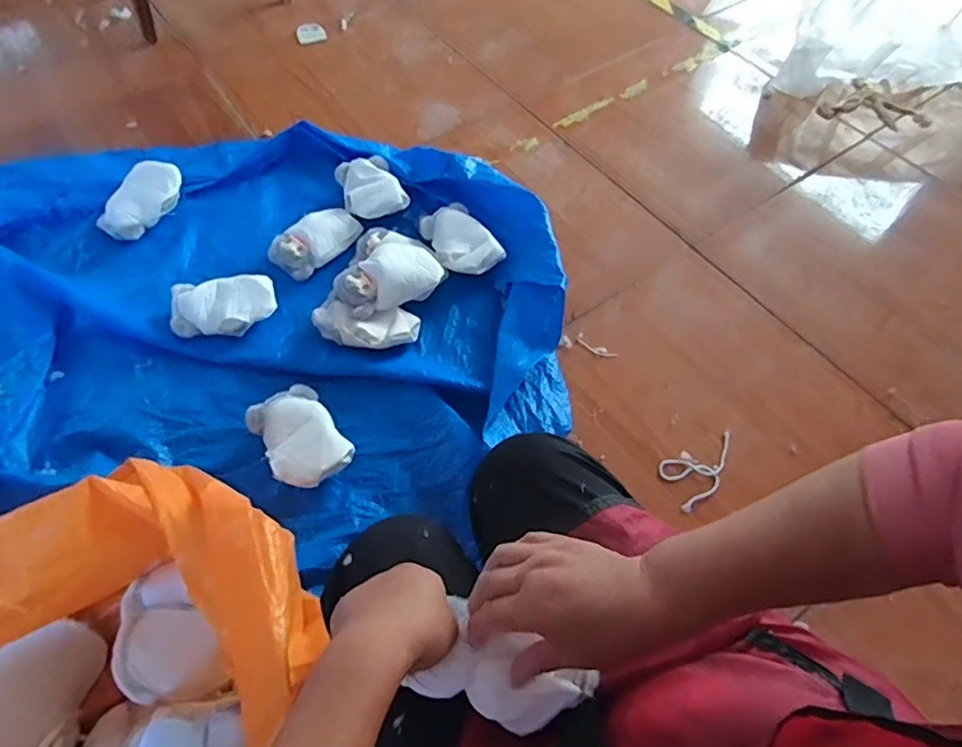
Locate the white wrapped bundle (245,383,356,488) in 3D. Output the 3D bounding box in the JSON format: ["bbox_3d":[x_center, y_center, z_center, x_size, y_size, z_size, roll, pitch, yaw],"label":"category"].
[{"bbox_3d":[-0.295,0.104,0.934,0.121,0.063,0.183,-33,66,-19],"label":"white wrapped bundle"}]

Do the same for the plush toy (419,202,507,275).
[{"bbox_3d":[-0.042,-0.262,1.153,0.114,0.049,0.177,-29,63,-16],"label":"plush toy"}]

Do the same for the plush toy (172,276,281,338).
[{"bbox_3d":[-0.473,-0.122,1.061,0.183,0.055,0.112,-10,61,-7],"label":"plush toy"}]

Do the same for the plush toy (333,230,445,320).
[{"bbox_3d":[-0.185,-0.192,1.093,0.206,0.077,0.160,-32,64,-18],"label":"plush toy"}]

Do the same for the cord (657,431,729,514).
[{"bbox_3d":[0.375,0.161,0.952,0.143,0.008,0.088,-22,66,-13],"label":"cord"}]

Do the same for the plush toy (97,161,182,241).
[{"bbox_3d":[-0.695,-0.356,1.185,0.088,0.076,0.187,31,64,15],"label":"plush toy"}]

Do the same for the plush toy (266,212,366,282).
[{"bbox_3d":[-0.331,-0.268,1.158,0.186,0.043,0.098,-38,68,-20],"label":"plush toy"}]

